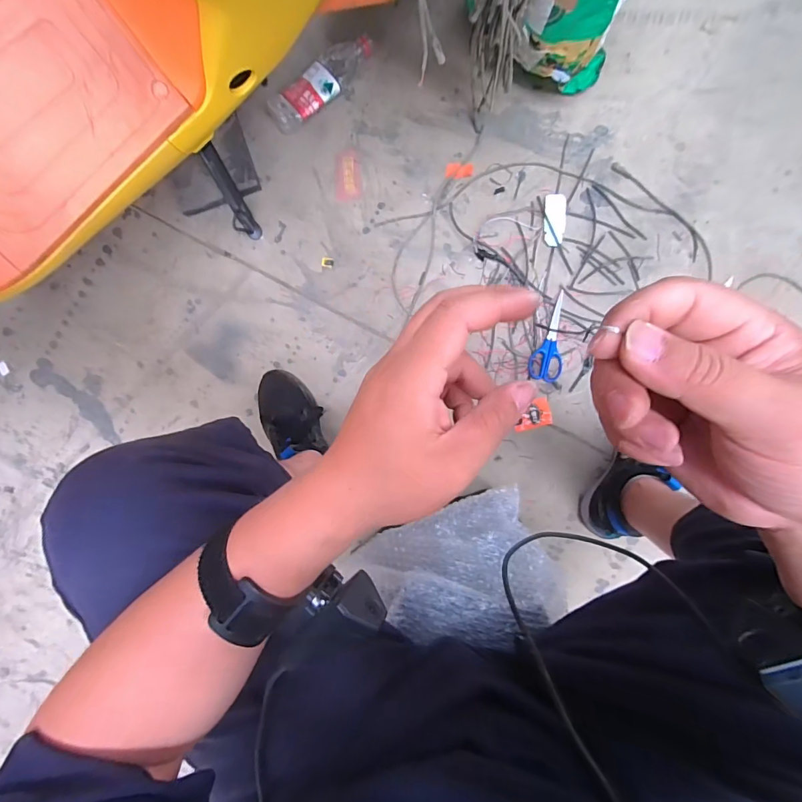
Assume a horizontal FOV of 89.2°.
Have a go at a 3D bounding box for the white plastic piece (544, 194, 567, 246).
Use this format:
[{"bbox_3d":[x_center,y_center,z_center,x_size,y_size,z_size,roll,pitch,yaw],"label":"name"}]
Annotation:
[{"bbox_3d":[0.280,-0.331,0.743,0.038,0.005,0.093,5,88,3],"label":"white plastic piece"}]

